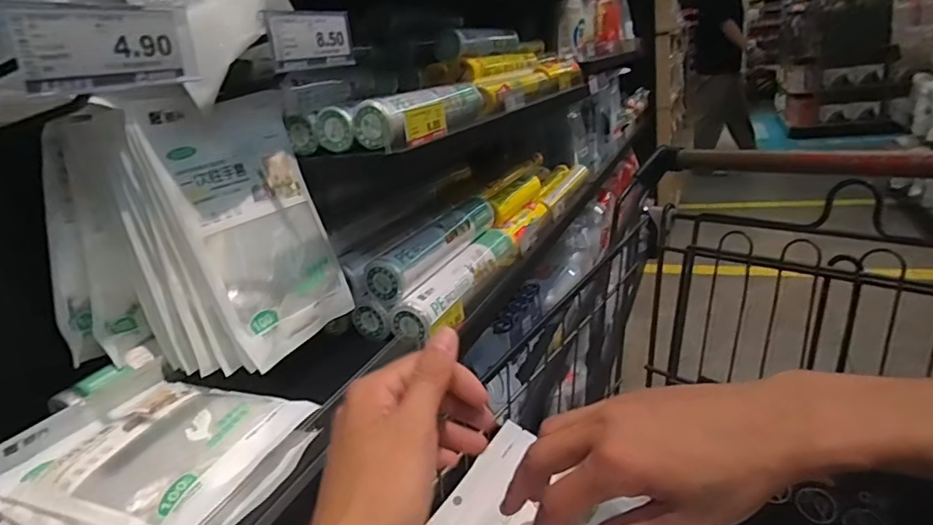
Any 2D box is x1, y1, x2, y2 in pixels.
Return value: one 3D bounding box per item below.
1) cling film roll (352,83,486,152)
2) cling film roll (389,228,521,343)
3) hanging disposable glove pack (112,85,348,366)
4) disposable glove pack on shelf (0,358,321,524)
[{"bbox_3d":[-0.053,-0.188,0.660,0.055,0.054,0.253,2,20,25],"label":"cling film roll"},{"bbox_3d":[-0.003,0.017,0.767,0.056,0.056,0.303,3,21,28],"label":"cling film roll"},{"bbox_3d":[-0.207,-0.041,0.533,0.012,0.258,0.152,-12,14,33],"label":"hanging disposable glove pack"},{"bbox_3d":[-0.265,0.161,0.452,0.238,0.042,0.167,2,20,25],"label":"disposable glove pack on shelf"}]

